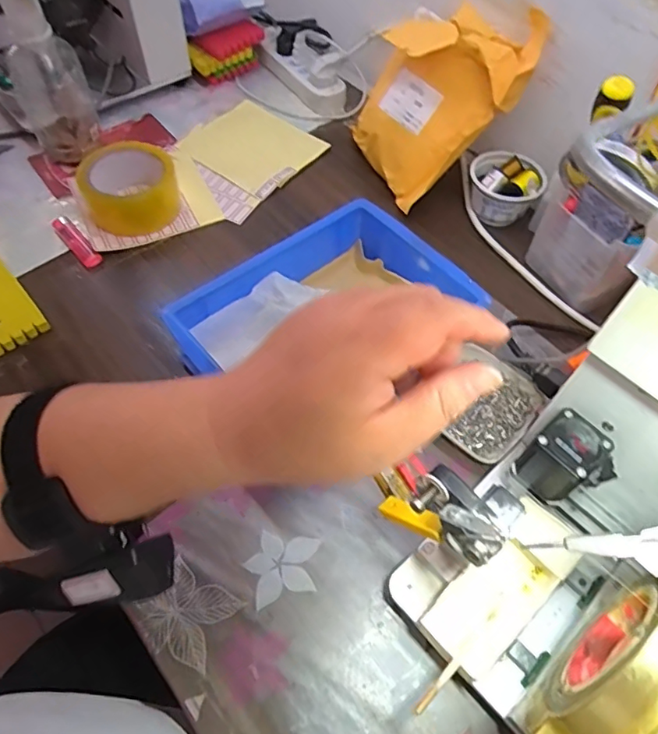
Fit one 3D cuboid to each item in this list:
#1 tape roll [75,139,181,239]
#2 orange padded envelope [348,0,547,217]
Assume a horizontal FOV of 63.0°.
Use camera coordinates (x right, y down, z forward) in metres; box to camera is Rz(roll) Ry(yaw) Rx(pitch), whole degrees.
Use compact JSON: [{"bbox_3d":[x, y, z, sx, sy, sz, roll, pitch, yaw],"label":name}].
[{"bbox_3d":[-0.236,-0.212,0.634,0.109,0.053,0.104,-26,62,-18],"label":"tape roll"},{"bbox_3d":[0.114,-0.307,0.593,0.149,0.226,0.063,51,33,10],"label":"orange padded envelope"}]

